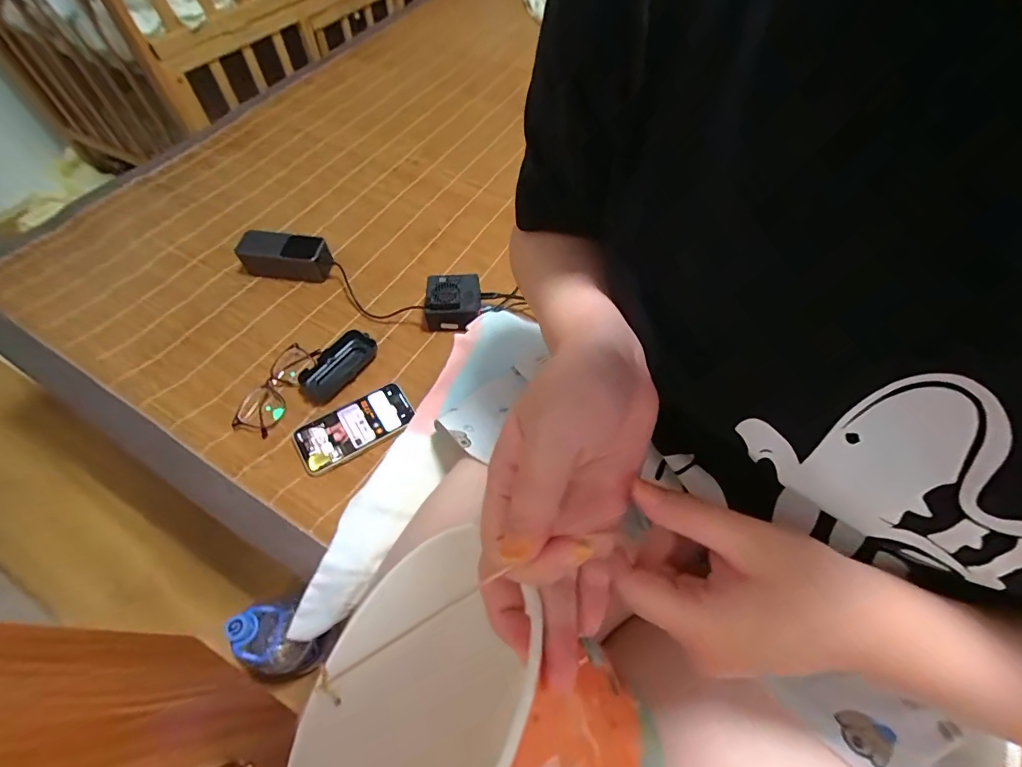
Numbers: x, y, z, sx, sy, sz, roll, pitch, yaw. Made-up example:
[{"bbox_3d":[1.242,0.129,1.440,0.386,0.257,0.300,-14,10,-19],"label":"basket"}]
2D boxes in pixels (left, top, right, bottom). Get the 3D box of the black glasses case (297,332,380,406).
[{"bbox_3d":[-0.248,-0.028,0.627,0.060,0.026,0.114,32,62,16],"label":"black glasses case"}]

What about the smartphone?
[{"bbox_3d":[-0.205,0.054,0.584,0.150,0.011,0.079,-28,64,-19],"label":"smartphone"}]

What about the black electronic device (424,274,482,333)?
[{"bbox_3d":[-0.086,-0.120,0.669,0.078,0.058,0.071,0,57,1],"label":"black electronic device"}]

